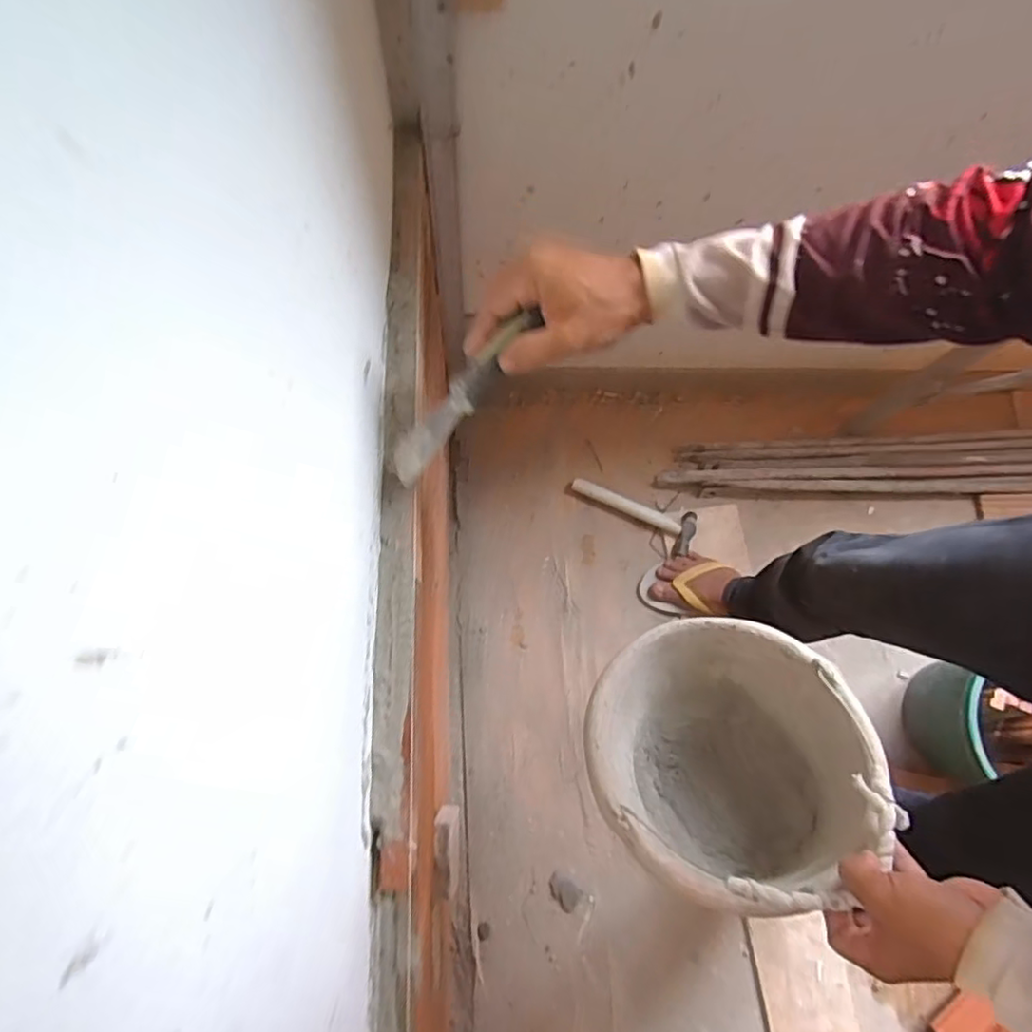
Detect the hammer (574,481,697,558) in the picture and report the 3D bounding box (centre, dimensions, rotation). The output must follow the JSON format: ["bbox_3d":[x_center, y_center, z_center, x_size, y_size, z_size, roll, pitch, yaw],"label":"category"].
[{"bbox_3d":[0.222,0.005,1.177,0.253,0.044,0.095,17,75,0],"label":"hammer"}]

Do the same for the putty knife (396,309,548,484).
[{"bbox_3d":[-0.043,-0.093,0.468,0.031,0.019,0.165,47,114,8],"label":"putty knife"}]

